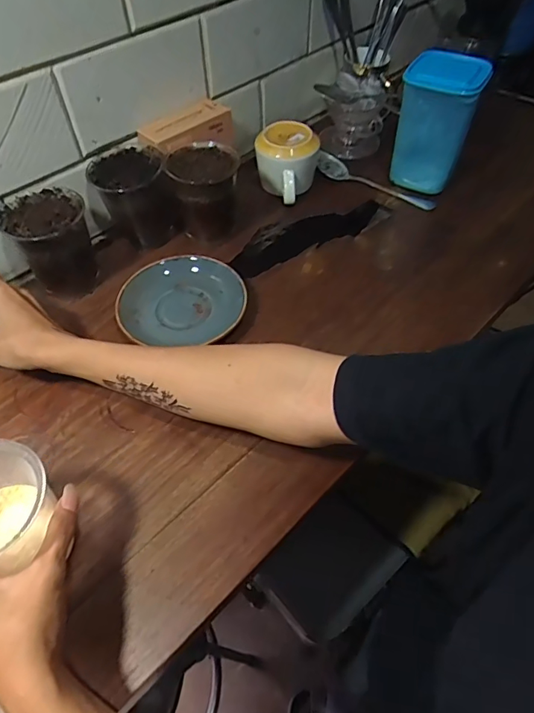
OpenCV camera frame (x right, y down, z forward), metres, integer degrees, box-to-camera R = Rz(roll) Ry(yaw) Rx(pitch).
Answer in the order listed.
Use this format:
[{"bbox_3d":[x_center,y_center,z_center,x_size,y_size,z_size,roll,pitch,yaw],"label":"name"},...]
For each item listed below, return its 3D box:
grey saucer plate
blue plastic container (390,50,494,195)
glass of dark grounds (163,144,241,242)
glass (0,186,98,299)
[{"bbox_3d":[-0.095,-0.067,0.544,0.135,0.023,0.120,0,53,0],"label":"grey saucer plate"},{"bbox_3d":[0.231,-0.319,0.655,0.088,0.157,0.108,18,55,14],"label":"blue plastic container"},{"bbox_3d":[-0.077,-0.205,0.601,0.085,0.093,0.071,-8,53,-6],"label":"glass of dark grounds"},{"bbox_3d":[-0.246,-0.128,0.551,0.086,0.101,0.083,-34,60,-23],"label":"glass"}]

